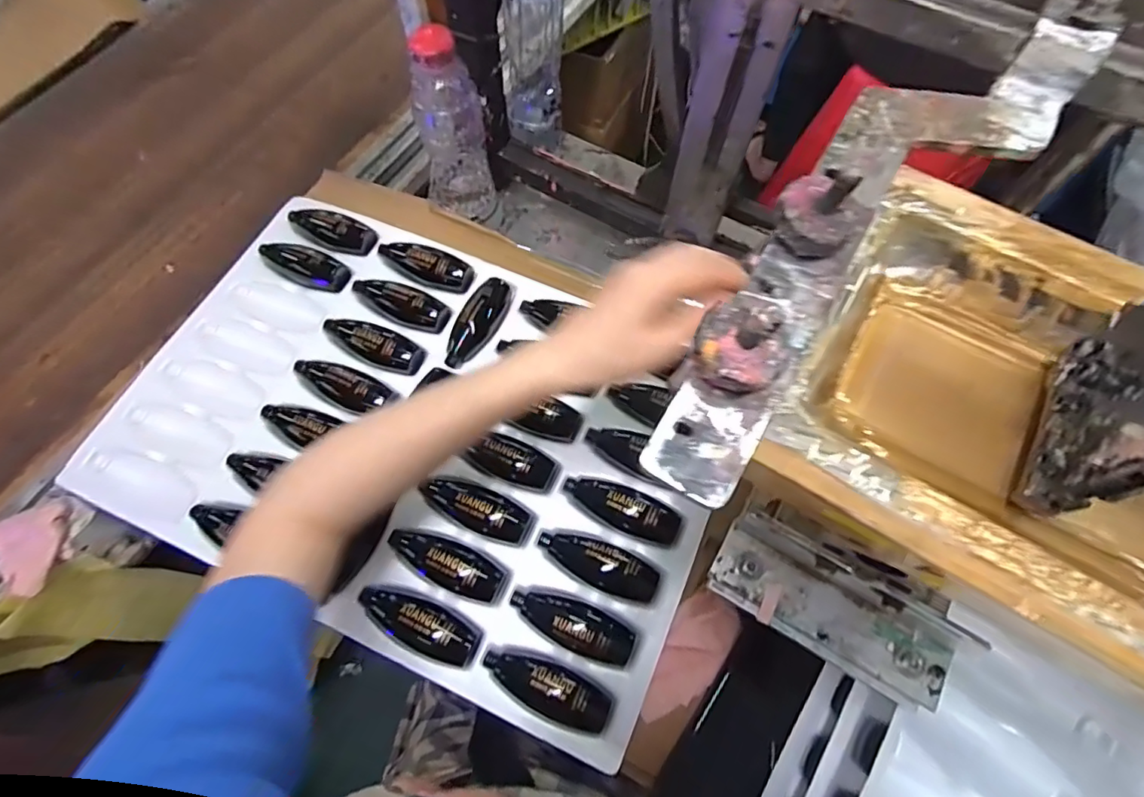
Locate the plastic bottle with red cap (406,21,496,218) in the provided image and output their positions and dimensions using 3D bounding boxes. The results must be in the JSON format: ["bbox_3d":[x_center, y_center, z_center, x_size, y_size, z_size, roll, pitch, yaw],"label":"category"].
[{"bbox_3d":[-0.122,-0.262,0.552,0.070,0.203,0.059,-6,68,-3],"label":"plastic bottle with red cap"}]

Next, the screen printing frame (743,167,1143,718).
[{"bbox_3d":[0.199,0.023,0.206,0.225,0.030,0.164,30,71,11],"label":"screen printing frame"}]

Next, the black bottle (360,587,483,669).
[{"bbox_3d":[-0.124,0.181,0.441,0.102,0.038,0.037,25,70,9],"label":"black bottle"}]

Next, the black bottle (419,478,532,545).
[{"bbox_3d":[-0.083,0.090,0.464,0.094,0.024,0.036,23,70,8],"label":"black bottle"}]

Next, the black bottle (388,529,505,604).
[{"bbox_3d":[-0.105,0.131,0.448,0.100,0.026,0.035,25,70,9],"label":"black bottle"}]

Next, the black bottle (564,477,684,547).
[{"bbox_3d":[0.044,0.089,0.463,0.101,0.026,0.035,25,70,9],"label":"black bottle"}]

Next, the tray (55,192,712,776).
[{"bbox_3d":[-0.140,0.025,0.512,0.538,0.056,0.363,23,69,8],"label":"tray"}]

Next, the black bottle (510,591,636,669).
[{"bbox_3d":[0.000,0.177,0.433,0.100,0.031,0.036,24,70,9],"label":"black bottle"}]

